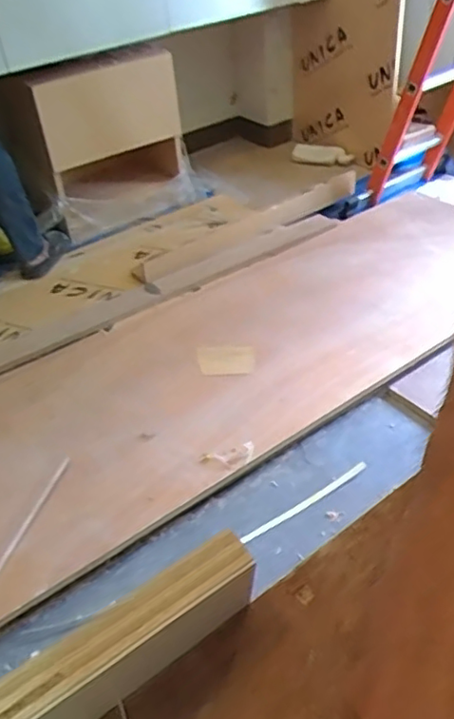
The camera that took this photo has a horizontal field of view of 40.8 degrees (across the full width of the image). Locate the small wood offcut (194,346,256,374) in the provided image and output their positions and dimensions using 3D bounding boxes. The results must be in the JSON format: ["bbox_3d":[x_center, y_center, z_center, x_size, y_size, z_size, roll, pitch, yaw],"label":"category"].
[{"bbox_3d":[-0.002,0.000,1.476,0.138,0.011,0.097,-7,40,0],"label":"small wood offcut"}]

